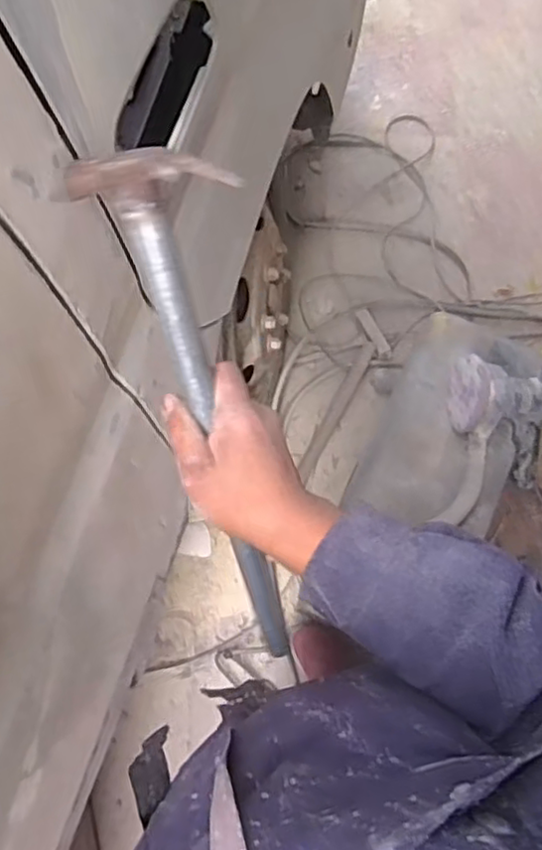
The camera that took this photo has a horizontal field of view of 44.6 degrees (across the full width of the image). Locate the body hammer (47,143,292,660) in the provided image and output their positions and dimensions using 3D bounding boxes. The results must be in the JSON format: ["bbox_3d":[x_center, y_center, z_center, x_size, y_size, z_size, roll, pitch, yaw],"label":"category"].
[{"bbox_3d":[-0.041,0.016,0.512,0.099,0.438,0.072,-15,30,-2],"label":"body hammer"}]

